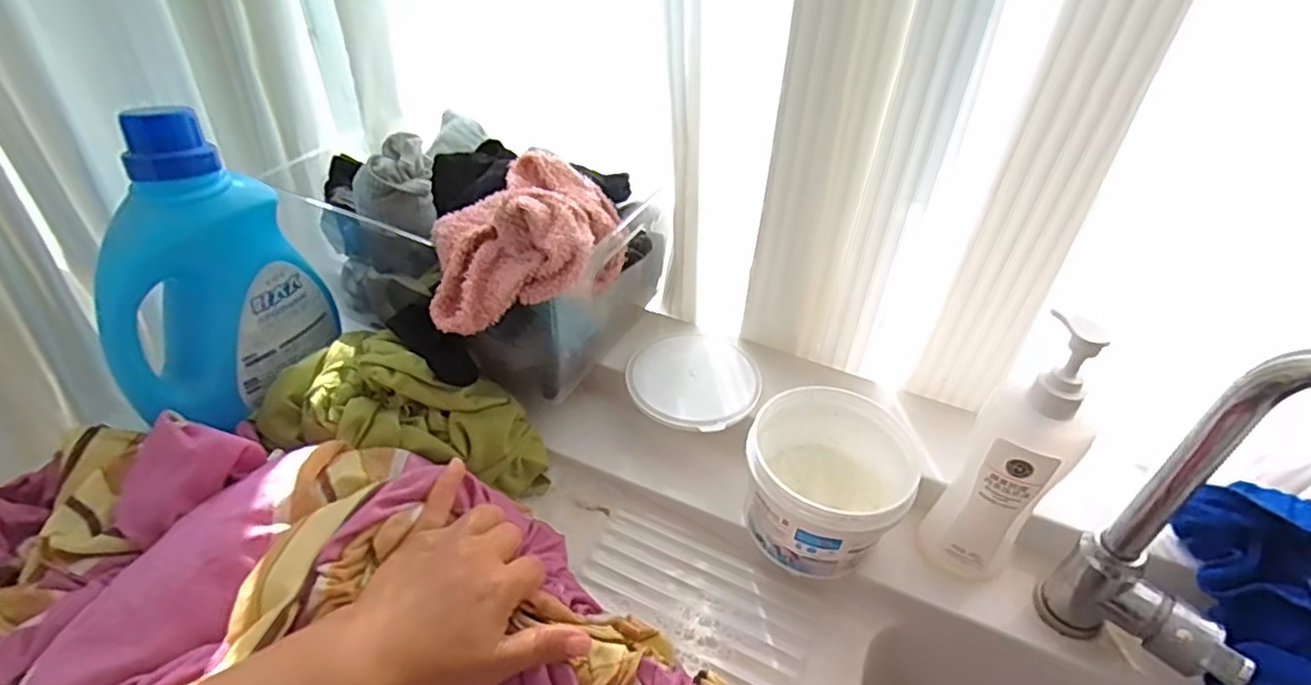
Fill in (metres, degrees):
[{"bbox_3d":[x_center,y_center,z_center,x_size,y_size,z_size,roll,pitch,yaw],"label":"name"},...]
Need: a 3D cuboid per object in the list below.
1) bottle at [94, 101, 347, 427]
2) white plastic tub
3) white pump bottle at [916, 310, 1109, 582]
[{"bbox_3d":[-0.360,-0.051,0.533,0.075,0.217,0.157,16,44,14],"label":"bottle"},{"bbox_3d":[0.137,0.113,0.540,0.125,0.092,0.133,1,42,-1],"label":"white plastic tub"},{"bbox_3d":[0.250,0.086,0.469,0.045,0.221,0.061,-32,53,-32],"label":"white pump bottle"}]

